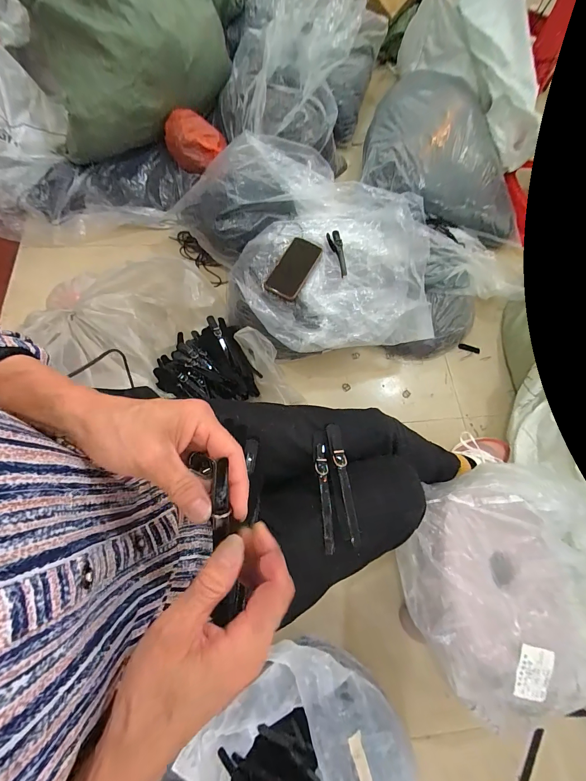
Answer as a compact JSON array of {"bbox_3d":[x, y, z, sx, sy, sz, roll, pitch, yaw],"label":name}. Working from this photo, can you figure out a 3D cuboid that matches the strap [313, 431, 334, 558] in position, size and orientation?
[{"bbox_3d":[0.037,0.119,0.378,0.015,0.011,0.139,-3,69,-4],"label":"strap"}]

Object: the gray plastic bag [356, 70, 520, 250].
[{"bbox_3d":[0.512,-0.816,1.073,0.530,0.170,0.641,9,69,1],"label":"gray plastic bag"}]

